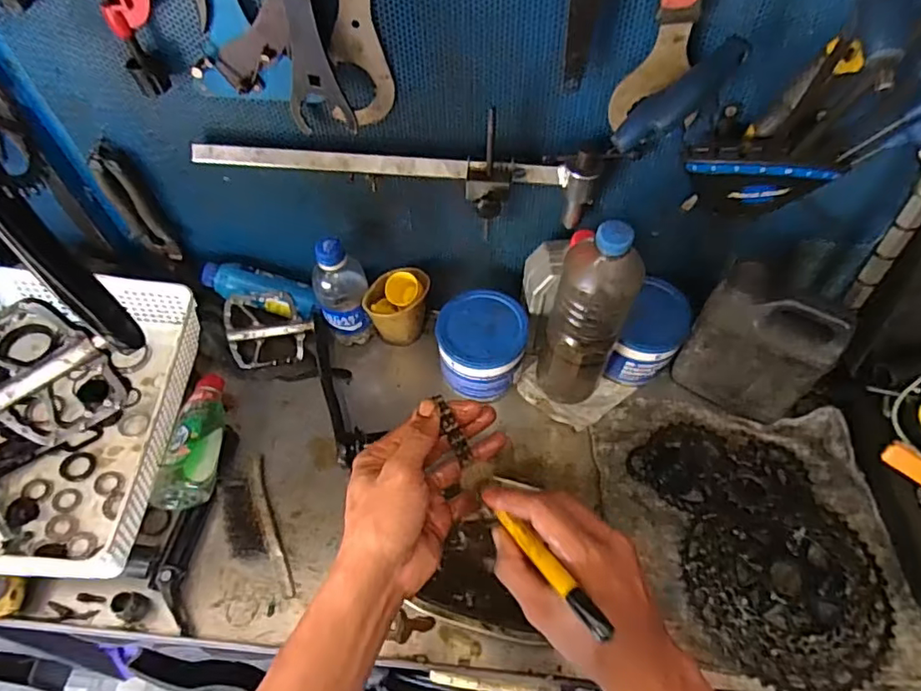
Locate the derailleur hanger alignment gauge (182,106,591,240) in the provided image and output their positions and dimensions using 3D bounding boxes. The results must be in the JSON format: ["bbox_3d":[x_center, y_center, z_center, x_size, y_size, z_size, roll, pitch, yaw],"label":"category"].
[{"bbox_3d":[-0.066,-0.159,0.565,0.399,0.116,0.055,3,56,4],"label":"derailleur hanger alignment gauge"}]

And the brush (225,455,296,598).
[{"bbox_3d":[-0.223,0.193,0.621,0.046,0.026,0.161,-20,57,-12],"label":"brush"}]

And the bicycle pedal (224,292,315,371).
[{"bbox_3d":[-0.241,-0.022,0.729,0.100,0.094,0.035,-9,25,-9],"label":"bicycle pedal"}]

